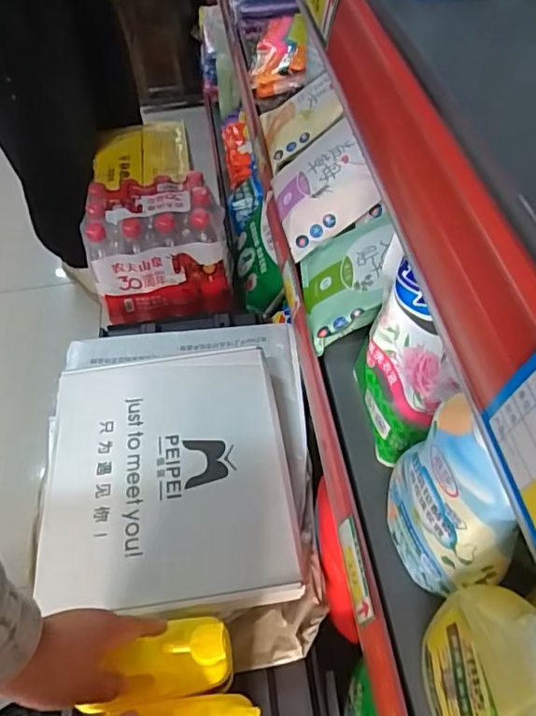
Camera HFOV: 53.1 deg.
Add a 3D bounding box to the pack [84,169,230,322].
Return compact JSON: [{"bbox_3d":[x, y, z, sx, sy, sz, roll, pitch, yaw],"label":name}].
[{"bbox_3d":[-0.204,-0.202,1.012,0.246,0.203,0.185,-3,53,1],"label":"pack"}]

